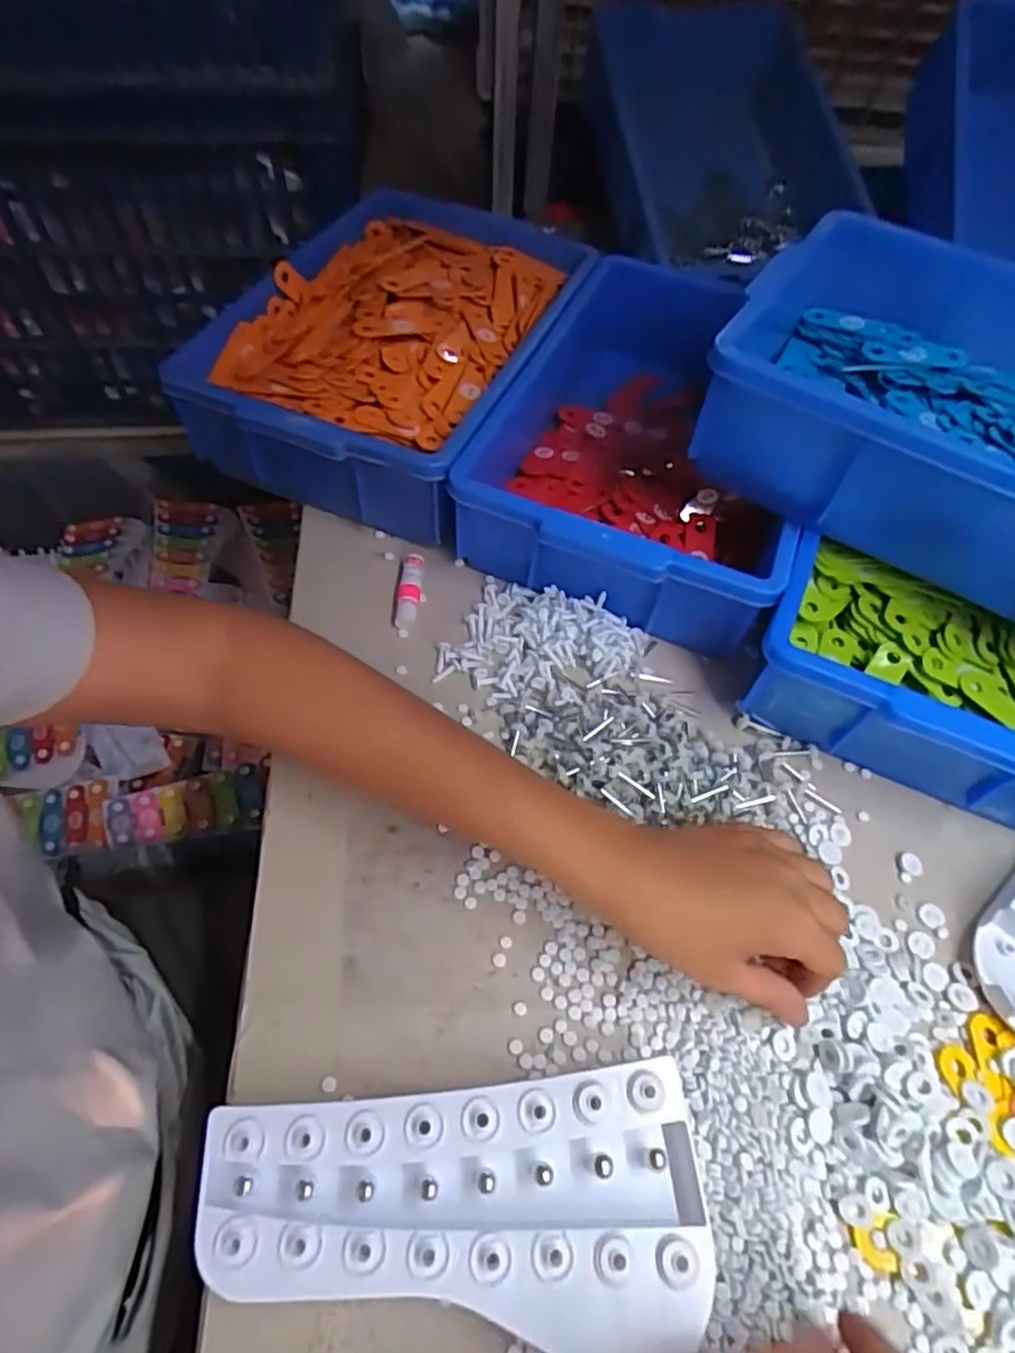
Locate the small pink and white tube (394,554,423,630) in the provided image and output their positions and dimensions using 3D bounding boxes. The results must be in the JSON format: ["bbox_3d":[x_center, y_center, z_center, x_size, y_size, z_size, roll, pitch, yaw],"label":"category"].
[{"bbox_3d":[-0.077,-0.067,0.534,0.016,0.016,0.063,3,58,0],"label":"small pink and white tube"}]

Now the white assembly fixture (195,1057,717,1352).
[{"bbox_3d":[-0.023,0.256,0.321,0.224,0.040,0.109,-4,58,-4],"label":"white assembly fixture"}]

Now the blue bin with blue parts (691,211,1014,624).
[{"bbox_3d":[0.339,-0.178,0.468,0.362,0.103,0.266,29,62,16],"label":"blue bin with blue parts"}]

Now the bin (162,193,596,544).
[{"bbox_3d":[-0.097,-0.314,0.639,0.269,0.097,0.436,17,59,9],"label":"bin"}]

